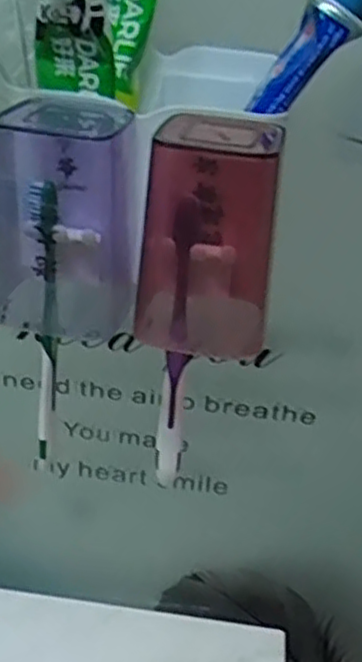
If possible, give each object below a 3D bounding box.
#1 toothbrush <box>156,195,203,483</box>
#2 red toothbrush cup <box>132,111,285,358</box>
[{"bbox_3d":[-0.003,0.012,0.401,0.017,0.178,0.016,3,30,0],"label":"toothbrush"},{"bbox_3d":[0.016,-0.054,0.345,0.063,0.089,0.066,2,30,-1],"label":"red toothbrush cup"}]

